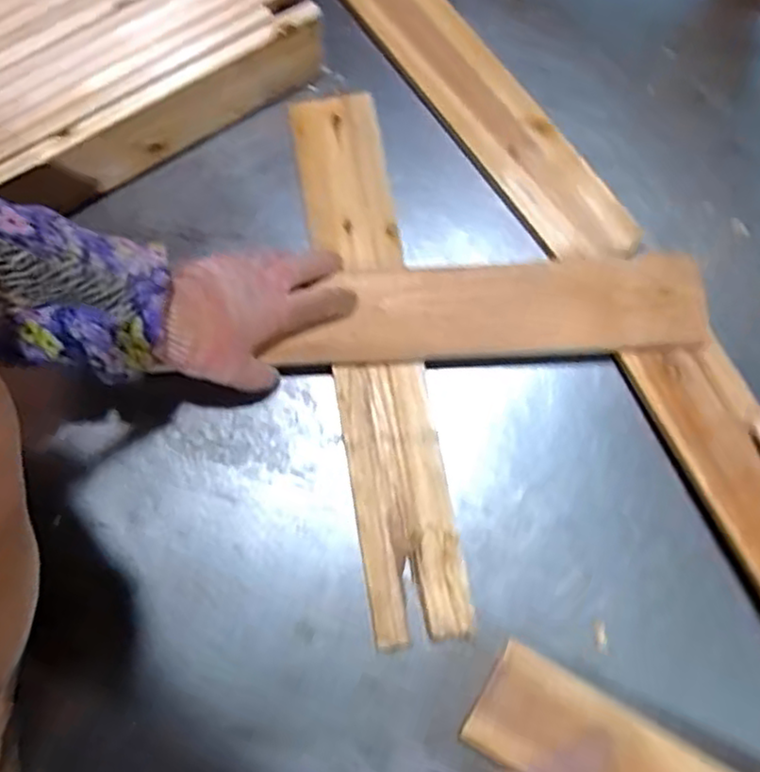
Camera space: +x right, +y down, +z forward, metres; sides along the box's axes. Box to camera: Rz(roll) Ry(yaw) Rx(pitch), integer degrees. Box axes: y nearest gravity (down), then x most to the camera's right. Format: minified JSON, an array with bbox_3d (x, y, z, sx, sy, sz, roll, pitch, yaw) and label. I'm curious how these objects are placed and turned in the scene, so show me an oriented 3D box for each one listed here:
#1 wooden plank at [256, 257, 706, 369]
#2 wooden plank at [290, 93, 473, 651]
[{"bbox_3d":[0.094,-0.063,0.586,0.343,0.022,0.080,-2,82,0],"label":"wooden plank"},{"bbox_3d":[-0.006,-0.033,0.602,0.075,0.027,0.480,-10,77,-2],"label":"wooden plank"}]

